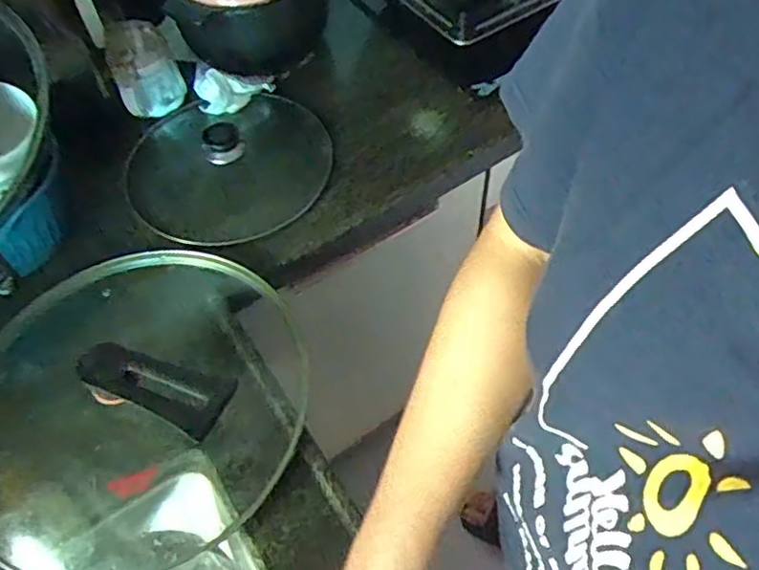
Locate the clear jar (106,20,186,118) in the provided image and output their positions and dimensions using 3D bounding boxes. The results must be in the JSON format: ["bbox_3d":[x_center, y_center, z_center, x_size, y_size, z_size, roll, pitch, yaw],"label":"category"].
[{"bbox_3d":[-0.306,-0.276,0.855,0.084,0.116,0.073,-23,57,-11],"label":"clear jar"}]

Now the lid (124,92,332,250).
[{"bbox_3d":[-0.190,-0.154,0.813,0.251,0.054,0.228,-14,56,-6],"label":"lid"}]

